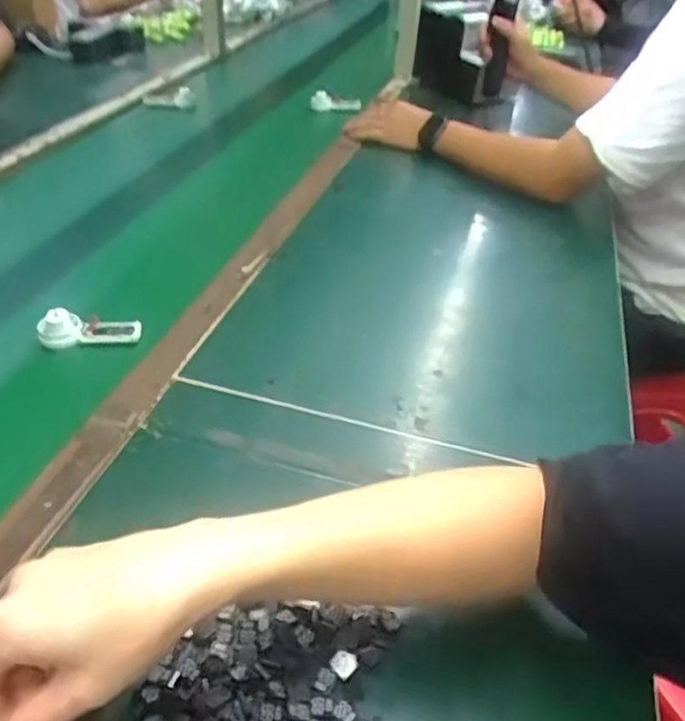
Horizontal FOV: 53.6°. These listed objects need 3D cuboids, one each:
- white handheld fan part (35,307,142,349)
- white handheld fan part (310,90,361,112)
[{"bbox_3d":[-0.241,-0.032,0.646,0.092,0.025,0.033,-5,38,-13],"label":"white handheld fan part"},{"bbox_3d":[-0.014,-0.450,1.184,0.091,0.033,0.024,16,38,14],"label":"white handheld fan part"}]

